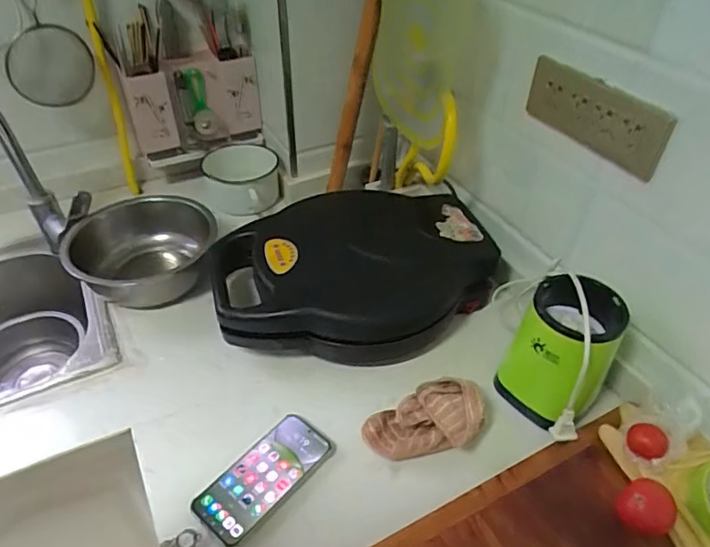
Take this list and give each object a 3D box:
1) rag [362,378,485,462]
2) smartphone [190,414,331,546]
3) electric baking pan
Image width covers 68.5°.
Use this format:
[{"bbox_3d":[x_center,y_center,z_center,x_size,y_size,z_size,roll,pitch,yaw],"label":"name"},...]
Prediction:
[{"bbox_3d":[0.084,0.178,0.636,0.143,0.044,0.075,-6,43,-9],"label":"rag"},{"bbox_3d":[-0.104,0.230,0.601,0.071,0.009,0.158,30,51,31],"label":"smartphone"},{"bbox_3d":[-0.008,-0.008,0.789,0.392,0.110,0.304,-12,43,-10],"label":"electric baking pan"}]

